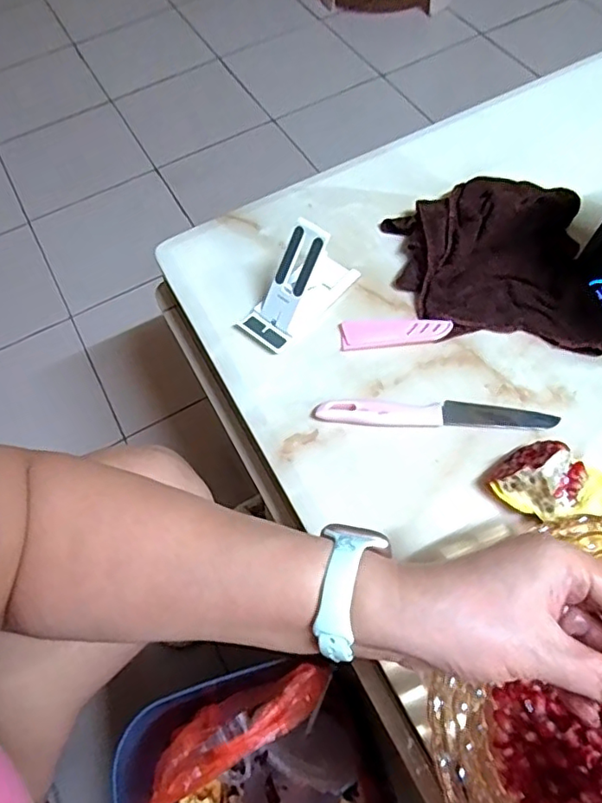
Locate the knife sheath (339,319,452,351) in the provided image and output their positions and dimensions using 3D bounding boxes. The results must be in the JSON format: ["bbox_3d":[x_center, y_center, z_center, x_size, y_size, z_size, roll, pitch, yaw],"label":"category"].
[{"bbox_3d":[0.084,-0.065,0.514,0.097,0.009,0.029,-5,61,1],"label":"knife sheath"}]

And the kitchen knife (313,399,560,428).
[{"bbox_3d":[0.110,0.010,0.473,0.192,0.009,0.026,0,61,3],"label":"kitchen knife"}]

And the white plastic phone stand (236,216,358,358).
[{"bbox_3d":[-0.002,-0.111,0.509,0.115,0.075,0.050,-42,67,-18],"label":"white plastic phone stand"}]

